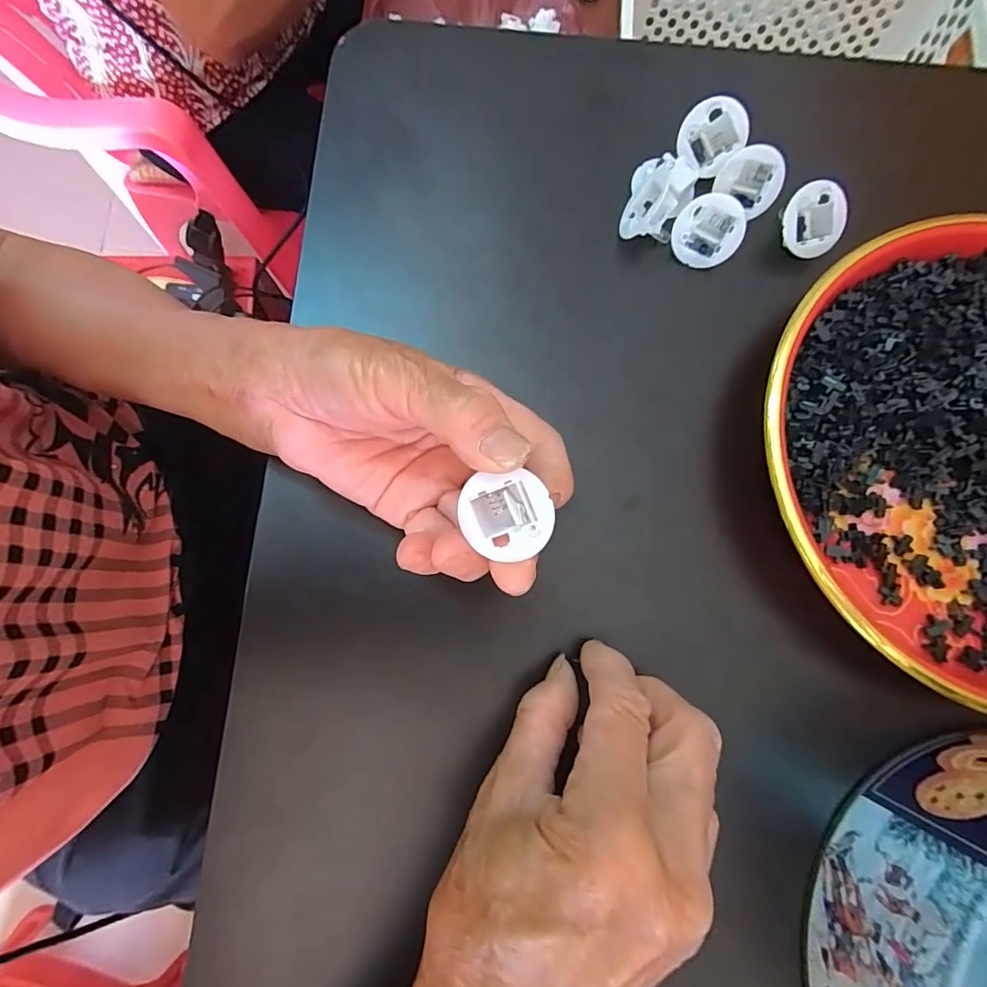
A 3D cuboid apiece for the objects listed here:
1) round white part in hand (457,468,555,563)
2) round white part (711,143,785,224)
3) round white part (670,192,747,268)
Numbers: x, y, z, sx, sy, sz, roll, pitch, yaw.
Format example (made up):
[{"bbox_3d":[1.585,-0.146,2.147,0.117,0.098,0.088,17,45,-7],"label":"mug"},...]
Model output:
[{"bbox_3d":[0.005,0.007,0.166,0.030,0.008,0.028,-5,98,15],"label":"round white part in hand"},{"bbox_3d":[0.130,-0.158,0.243,0.030,0.027,0.013,32,81,5],"label":"round white part"},{"bbox_3d":[0.105,-0.129,0.239,0.032,0.033,0.005,7,49,13],"label":"round white part"}]

